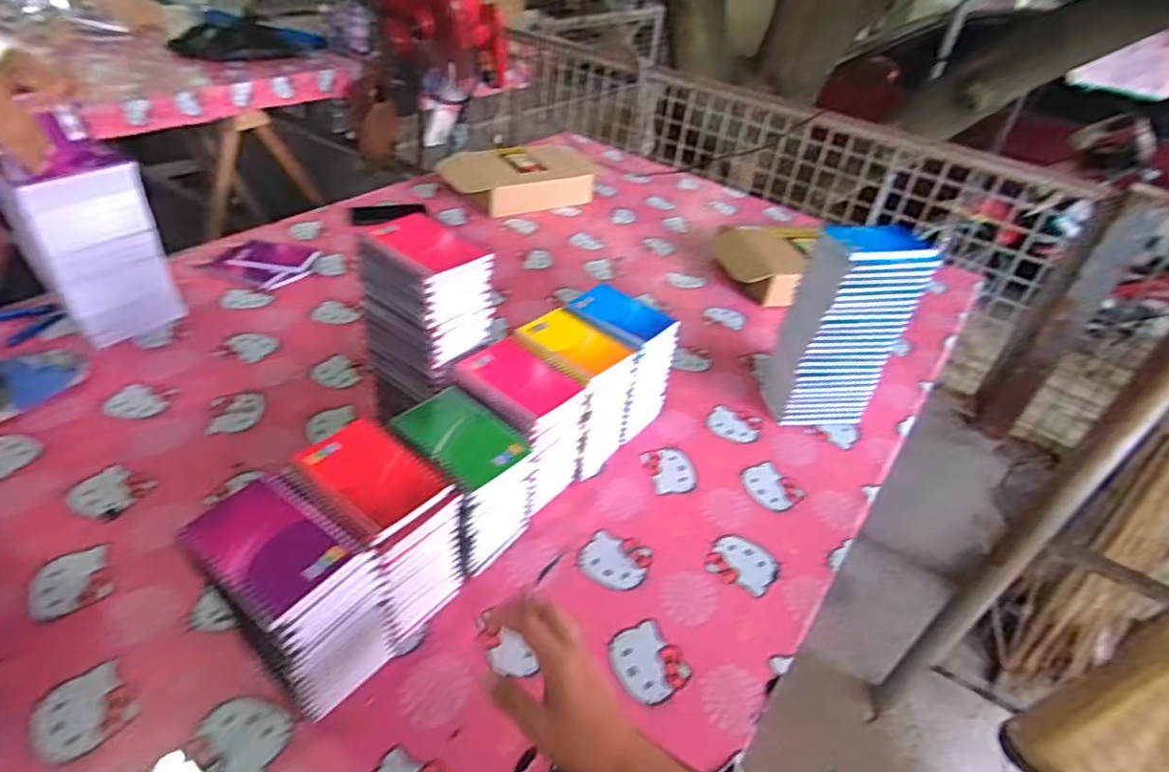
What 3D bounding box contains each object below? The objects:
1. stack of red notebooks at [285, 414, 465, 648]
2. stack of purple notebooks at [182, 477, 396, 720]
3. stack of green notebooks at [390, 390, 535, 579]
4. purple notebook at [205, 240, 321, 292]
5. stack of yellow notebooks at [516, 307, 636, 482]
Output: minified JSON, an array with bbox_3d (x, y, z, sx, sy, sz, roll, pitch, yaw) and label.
[{"bbox_3d":[-0.206,0.149,0.629,0.137,0.175,0.105,29,43,25],"label":"stack of red notebooks"},{"bbox_3d":[-0.259,0.193,0.564,0.141,0.181,0.099,26,42,21],"label":"stack of purple notebooks"},{"bbox_3d":[-0.135,0.110,0.691,0.126,0.167,0.101,30,44,25],"label":"stack of green notebooks"},{"bbox_3d":[-0.578,-0.224,1.147,0.160,0.019,0.136,16,39,11],"label":"purple notebook"},{"bbox_3d":[-0.022,0.012,0.822,0.136,0.179,0.104,32,45,28],"label":"stack of yellow notebooks"}]

